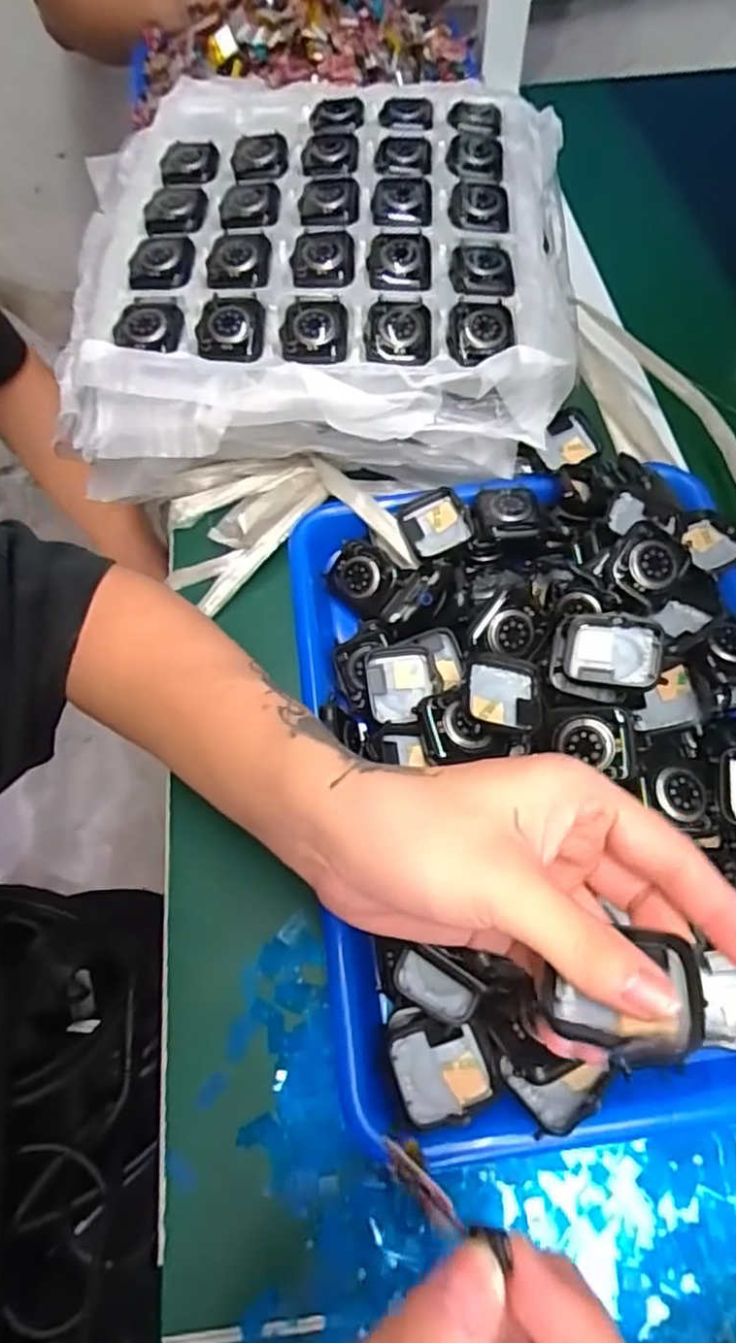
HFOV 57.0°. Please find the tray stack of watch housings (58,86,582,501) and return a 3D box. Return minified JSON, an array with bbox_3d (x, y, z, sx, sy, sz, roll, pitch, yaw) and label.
[{"bbox_3d":[-0.032,-0.274,0.472,0.336,0.089,0.334,0,62,3],"label":"tray stack of watch housings"}]

